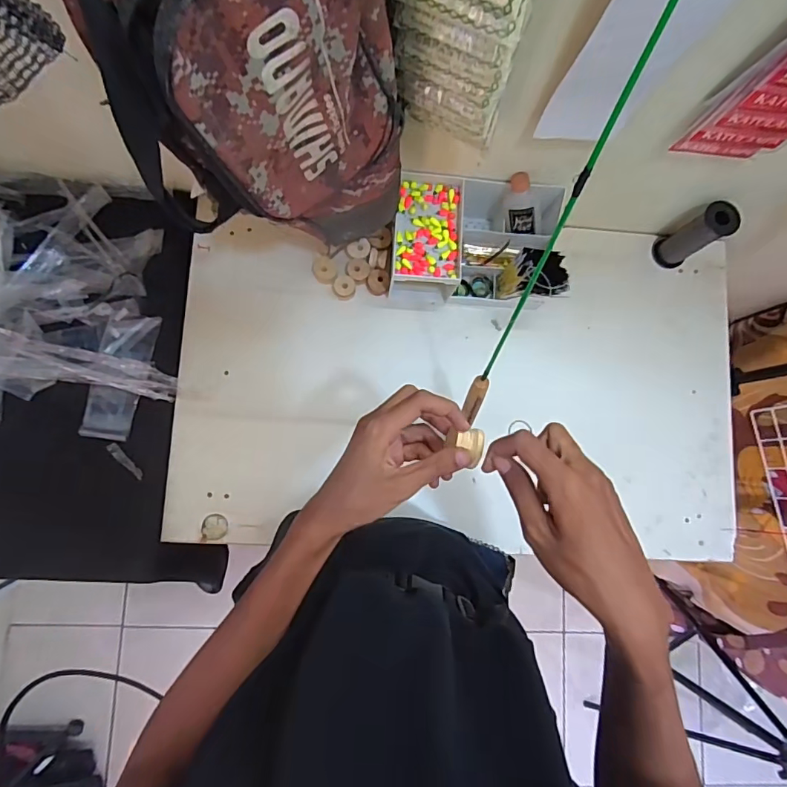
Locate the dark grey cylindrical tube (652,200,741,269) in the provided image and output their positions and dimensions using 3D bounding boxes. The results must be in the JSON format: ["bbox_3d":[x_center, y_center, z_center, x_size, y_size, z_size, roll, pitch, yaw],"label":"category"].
[{"bbox_3d":[0.445,-0.233,0.719,0.050,0.134,0.050,-25,85,-8],"label":"dark grey cylindrical tube"}]

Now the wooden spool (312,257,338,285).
[{"bbox_3d":[-0.099,-0.178,0.701,0.035,0.009,0.038,1,82,-5],"label":"wooden spool"}]

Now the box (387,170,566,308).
[{"bbox_3d":[0.116,-0.221,0.702,0.236,0.107,0.175,4,82,-5],"label":"box"}]

